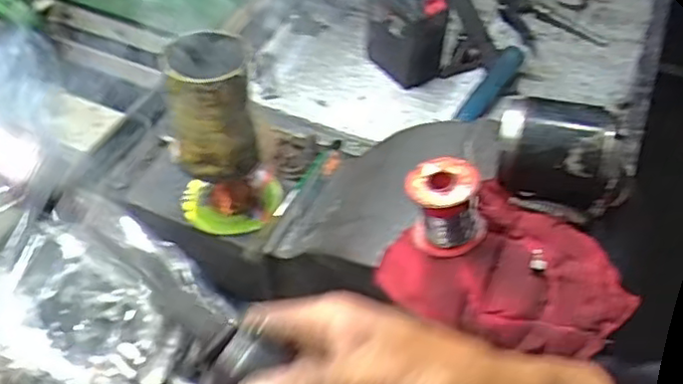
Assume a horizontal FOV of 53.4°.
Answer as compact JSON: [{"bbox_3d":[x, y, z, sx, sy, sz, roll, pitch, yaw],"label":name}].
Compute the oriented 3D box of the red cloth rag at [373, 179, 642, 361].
[{"bbox_3d":[0.124,0.058,0.498,0.163,0.024,0.120,26,51,21],"label":"red cloth rag"}]

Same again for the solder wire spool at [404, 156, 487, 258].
[{"bbox_3d":[0.077,0.012,0.500,0.061,0.064,0.051,8,47,5],"label":"solder wire spool"}]

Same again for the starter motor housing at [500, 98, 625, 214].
[{"bbox_3d":[0.164,-0.031,0.523,0.084,0.059,0.071,11,48,8],"label":"starter motor housing"}]

